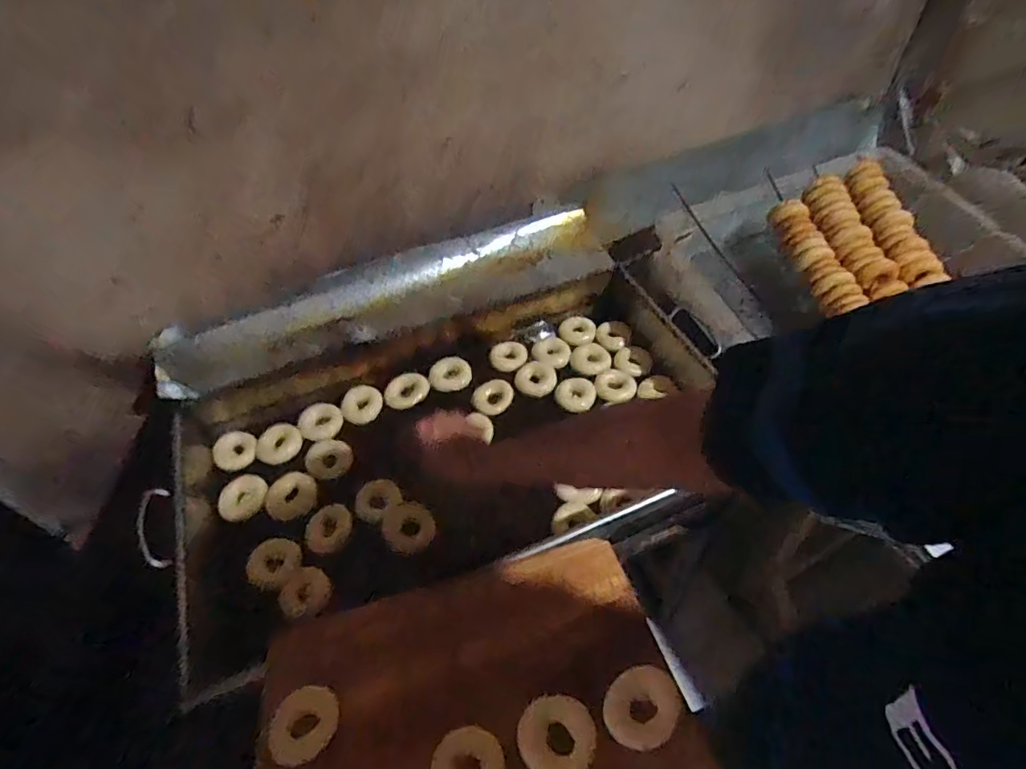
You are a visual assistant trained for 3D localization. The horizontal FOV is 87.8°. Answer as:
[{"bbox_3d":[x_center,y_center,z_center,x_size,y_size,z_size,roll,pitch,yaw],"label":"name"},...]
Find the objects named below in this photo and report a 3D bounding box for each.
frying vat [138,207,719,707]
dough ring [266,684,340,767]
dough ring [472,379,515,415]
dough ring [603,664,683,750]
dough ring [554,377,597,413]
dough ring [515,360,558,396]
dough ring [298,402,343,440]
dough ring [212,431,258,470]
[{"bbox_3d":[-0.112,0.016,0.907,0.882,0.190,0.564,-19,51,-13],"label":"frying vat"},{"bbox_3d":[-0.217,0.349,0.549,0.072,0.016,0.070,-2,49,2],"label":"dough ring"},{"bbox_3d":[-0.038,0.021,0.995,0.076,0.016,0.072,-2,49,2],"label":"dough ring"},{"bbox_3d":[0.127,0.316,0.526,0.078,0.020,0.063,-33,55,-23],"label":"dough ring"},{"bbox_3d":[0.114,0.020,0.987,0.072,0.019,0.073,-2,49,2],"label":"dough ring"},{"bbox_3d":[0.046,-0.016,1.018,0.070,0.034,0.068,-2,49,2],"label":"dough ring"},{"bbox_3d":[-0.343,0.064,0.949,0.072,0.016,0.076,-2,49,2],"label":"dough ring"},{"bbox_3d":[-0.480,0.114,0.921,0.066,0.011,0.065,3,80,-18],"label":"dough ring"}]

